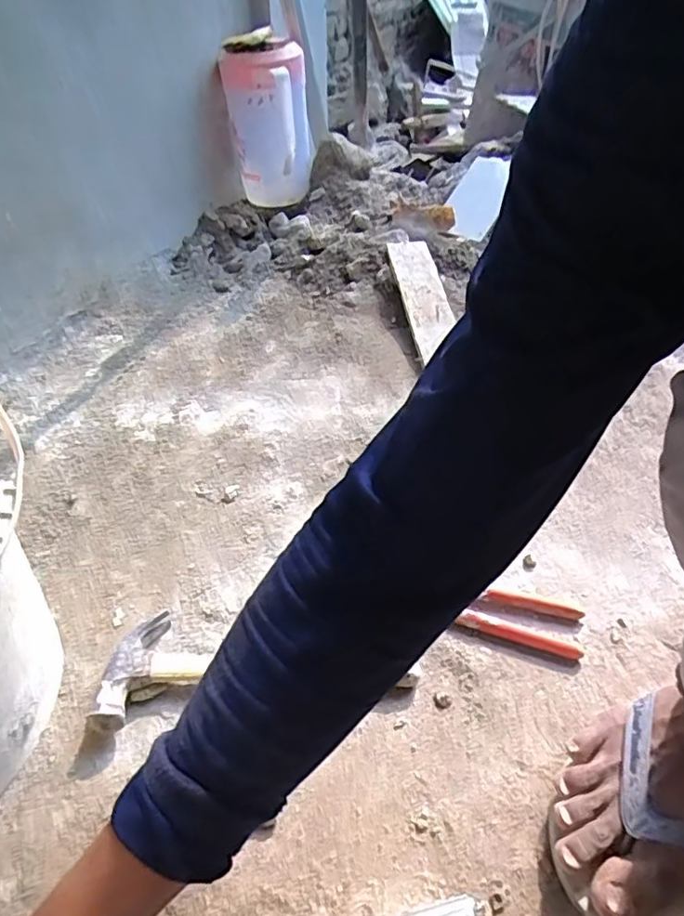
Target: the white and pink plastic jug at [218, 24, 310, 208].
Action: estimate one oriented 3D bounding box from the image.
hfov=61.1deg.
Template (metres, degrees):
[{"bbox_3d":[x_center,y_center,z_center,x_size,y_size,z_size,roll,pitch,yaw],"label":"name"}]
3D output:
[{"bbox_3d":[-0.129,-0.617,1.088,0.130,0.265,0.172,7,43,8],"label":"white and pink plastic jug"}]

